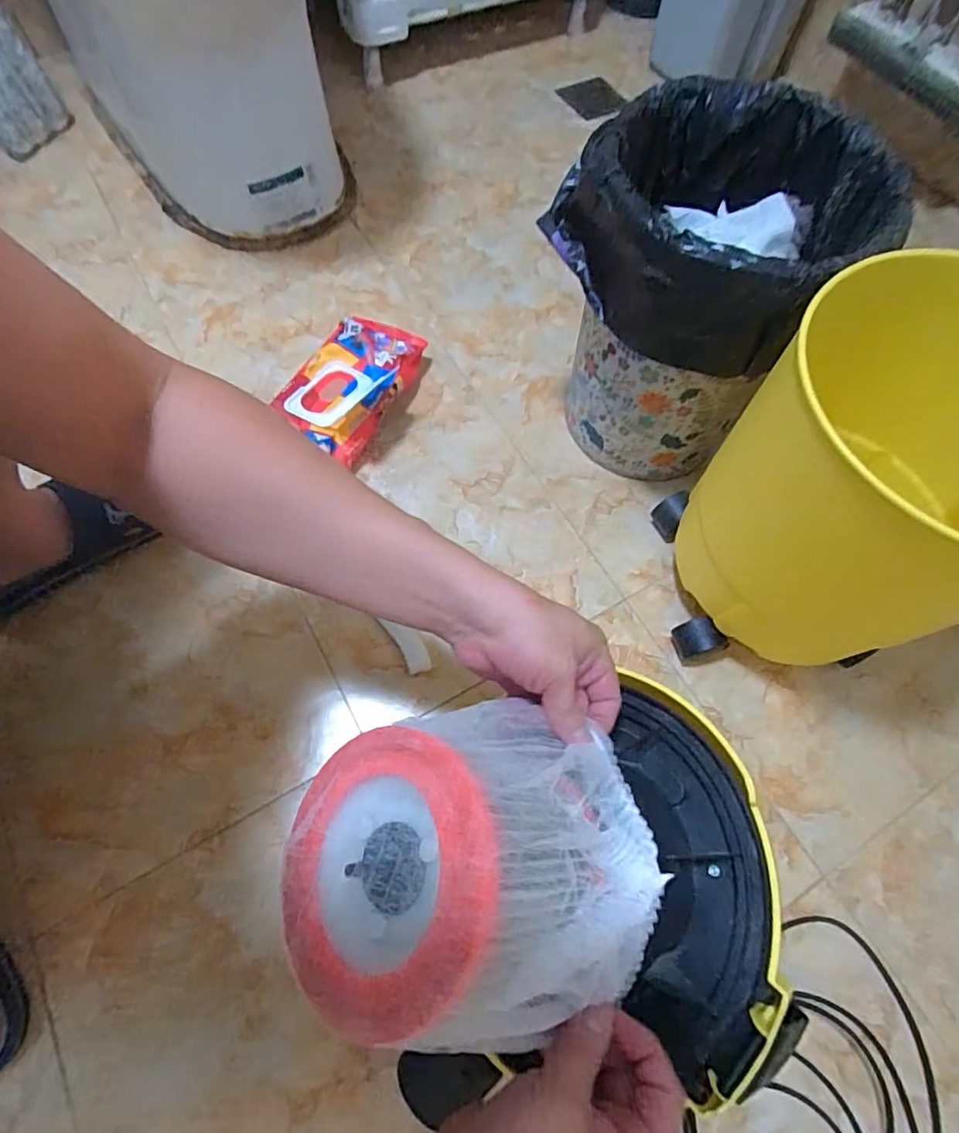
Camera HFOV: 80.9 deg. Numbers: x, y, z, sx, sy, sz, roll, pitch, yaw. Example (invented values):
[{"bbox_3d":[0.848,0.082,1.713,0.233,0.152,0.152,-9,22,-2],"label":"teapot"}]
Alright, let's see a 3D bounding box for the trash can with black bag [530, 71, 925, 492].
[{"bbox_3d":[0.201,-0.250,0.562,0.218,0.293,0.229,1,66,-2],"label":"trash can with black bag"}]

